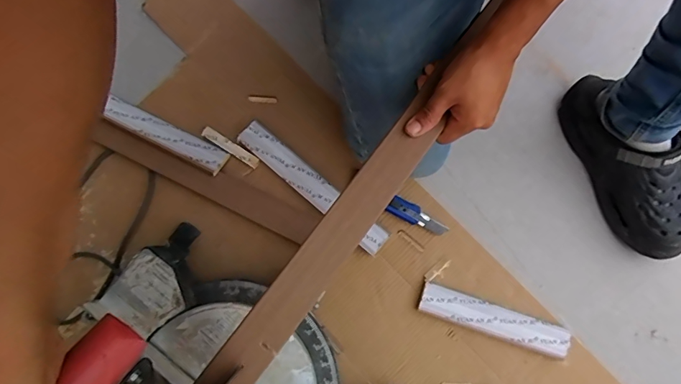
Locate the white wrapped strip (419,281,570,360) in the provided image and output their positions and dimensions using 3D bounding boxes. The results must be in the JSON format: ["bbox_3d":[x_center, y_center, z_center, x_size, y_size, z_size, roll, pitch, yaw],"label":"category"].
[{"bbox_3d":[0.243,0.203,0.652,0.236,0.015,0.048,19,79,3],"label":"white wrapped strip"}]

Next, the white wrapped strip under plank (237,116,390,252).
[{"bbox_3d":[-0.047,-0.011,0.678,0.295,0.017,0.047,40,81,7],"label":"white wrapped strip under plank"}]

